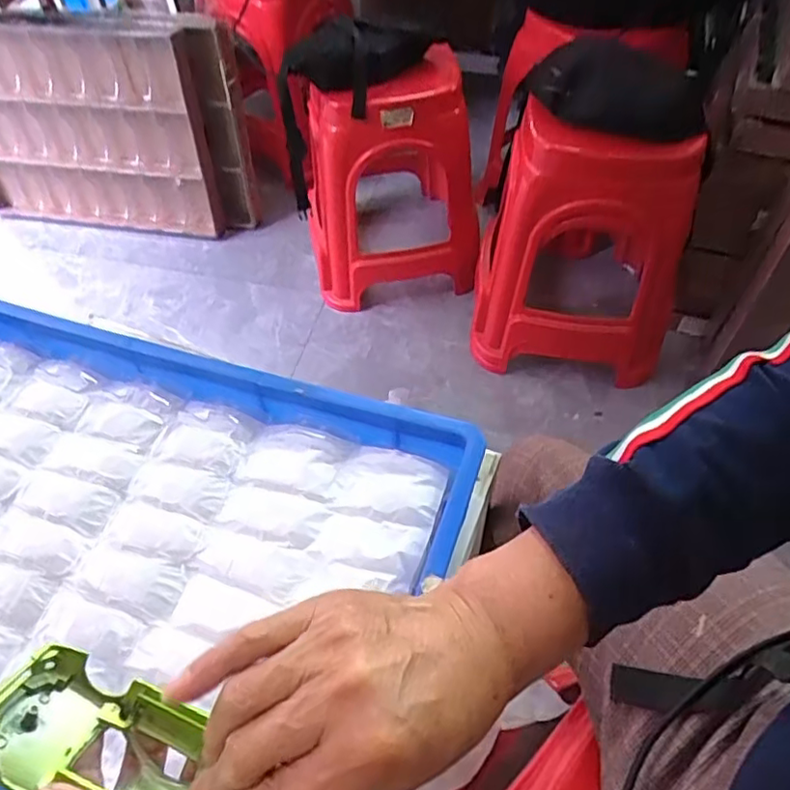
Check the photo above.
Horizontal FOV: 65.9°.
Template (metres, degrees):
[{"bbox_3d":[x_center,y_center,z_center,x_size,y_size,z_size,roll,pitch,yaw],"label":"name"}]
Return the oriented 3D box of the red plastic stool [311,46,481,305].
[{"bbox_3d":[-0.017,-0.479,1.353,0.366,0.452,0.331,-7,54,-3],"label":"red plastic stool"}]

